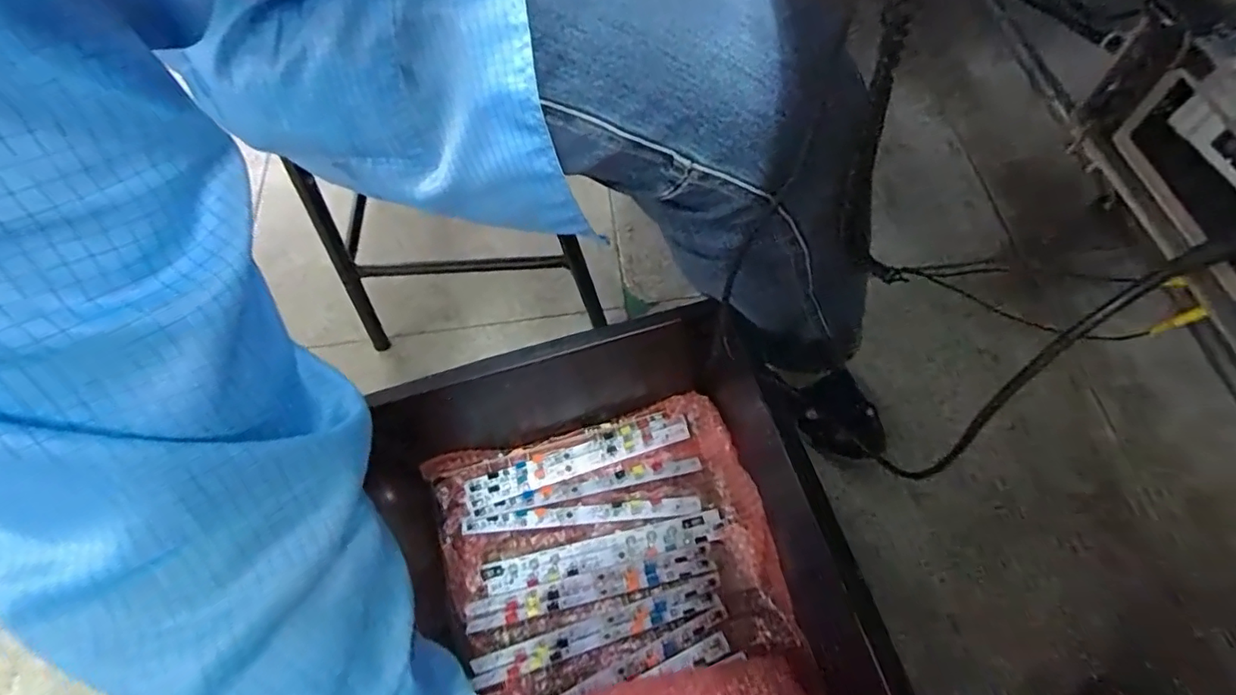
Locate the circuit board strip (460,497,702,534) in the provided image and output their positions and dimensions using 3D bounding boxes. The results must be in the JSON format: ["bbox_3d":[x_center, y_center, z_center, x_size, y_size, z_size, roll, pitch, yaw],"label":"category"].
[{"bbox_3d":[-0.045,0.204,0.696,0.285,0.004,0.024,-6,63,1],"label":"circuit board strip"}]

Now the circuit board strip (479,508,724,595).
[{"bbox_3d":[-0.016,0.241,0.676,0.283,0.006,0.037,-13,64,-2],"label":"circuit board strip"}]

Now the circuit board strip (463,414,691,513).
[{"bbox_3d":[-0.052,0.141,0.723,0.287,0.007,0.038,-18,64,-5],"label":"circuit board strip"}]

